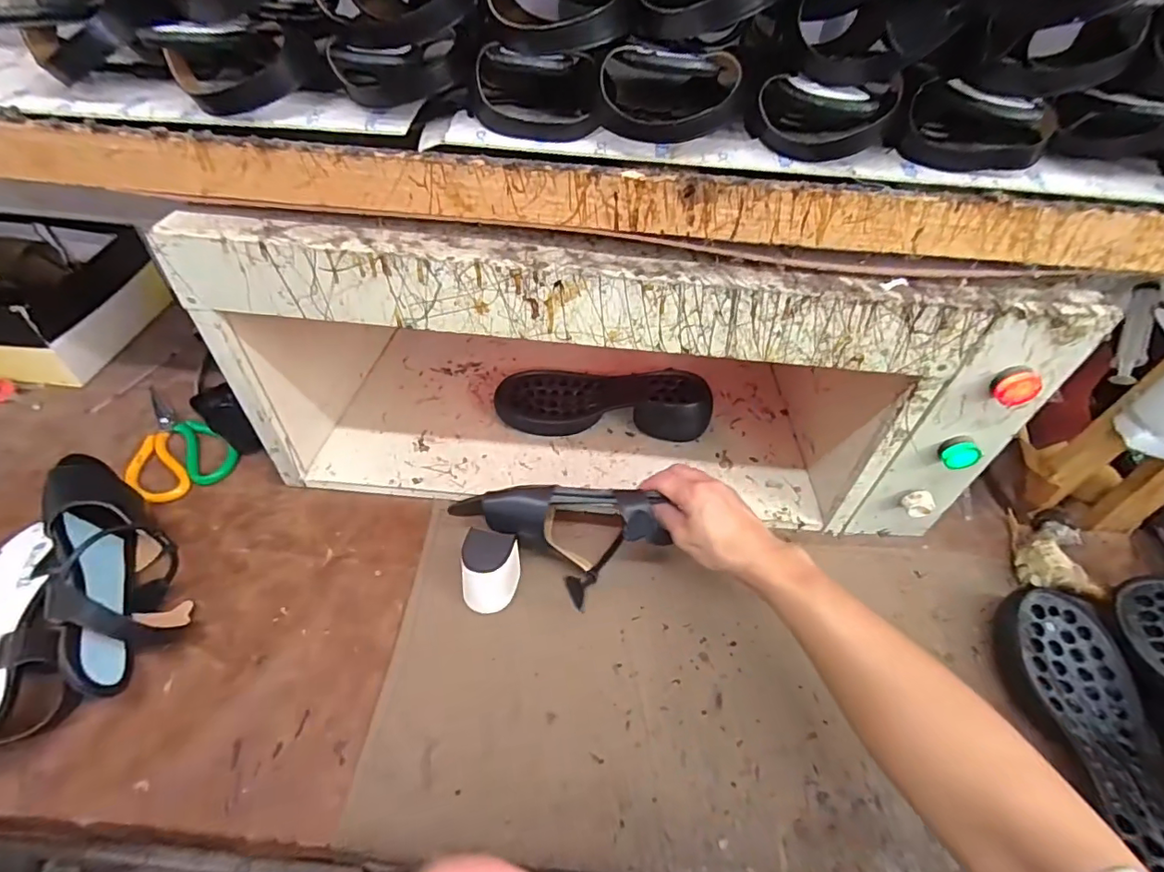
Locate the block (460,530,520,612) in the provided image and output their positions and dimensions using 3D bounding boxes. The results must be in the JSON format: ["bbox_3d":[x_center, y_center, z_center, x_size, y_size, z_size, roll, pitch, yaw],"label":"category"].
[{"bbox_3d":[-0.082,0.122,0.475,0.045,0.051,0.054,7,47,5],"label":"block"}]

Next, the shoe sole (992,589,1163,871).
[{"bbox_3d":[0.398,0.231,0.411,0.091,0.053,0.232,8,47,6],"label":"shoe sole"}]

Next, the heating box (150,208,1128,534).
[{"bbox_3d":[0.040,-0.109,0.544,0.671,0.278,0.266,4,47,2],"label":"heating box"}]

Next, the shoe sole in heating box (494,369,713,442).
[{"bbox_3d":[0.024,-0.047,0.635,0.252,0.047,0.096,4,47,2],"label":"shoe sole in heating box"}]

